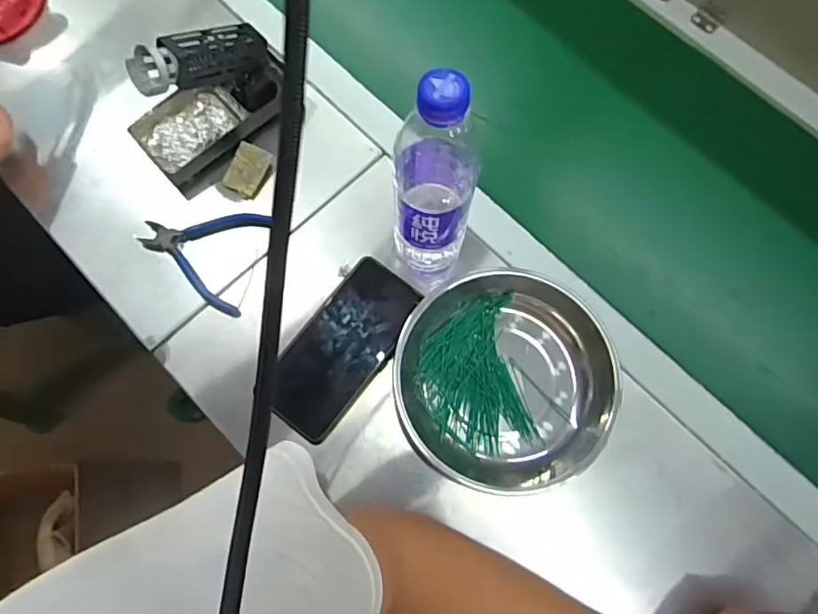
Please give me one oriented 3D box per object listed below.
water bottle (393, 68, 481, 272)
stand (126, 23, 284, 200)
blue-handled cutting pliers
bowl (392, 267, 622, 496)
[{"bbox_3d":[0.020,-0.096,0.408,0.061,0.216,0.071,6,74,2],"label":"water bottle"},{"bbox_3d":[-0.194,-0.209,0.506,0.161,0.111,0.085,-41,78,-11],"label":"stand"},{"bbox_3d":[-0.203,-0.054,0.517,0.114,0.012,0.104,13,75,4],"label":"blue-handled cutting pliers"},{"bbox_3d":[0.084,0.062,0.470,0.185,0.045,0.180,0,74,0],"label":"bowl"}]

